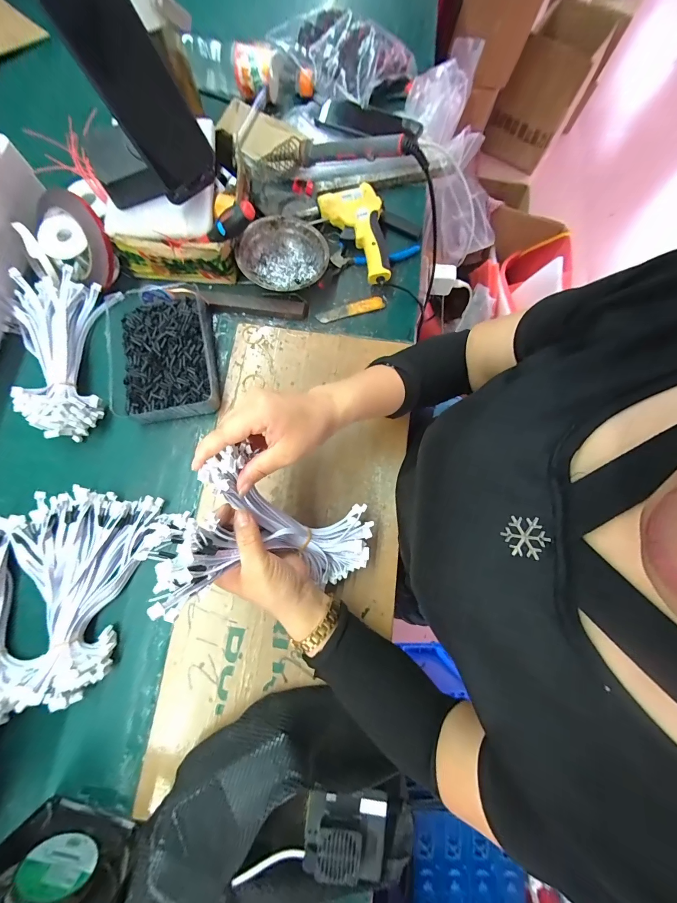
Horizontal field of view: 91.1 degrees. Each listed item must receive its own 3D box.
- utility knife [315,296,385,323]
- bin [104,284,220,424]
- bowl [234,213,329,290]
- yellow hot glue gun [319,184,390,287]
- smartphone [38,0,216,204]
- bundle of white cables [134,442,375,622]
[{"bbox_3d":[0.019,-0.212,0.494,0.102,0.008,0.022,-15,77,-5],"label":"utility knife"},{"bbox_3d":[-0.240,-0.136,0.457,0.146,0.041,0.193,-4,76,-2],"label":"bin"},{"bbox_3d":[-0.080,-0.281,0.486,0.125,0.040,0.119,0,76,-1],"label":"bowl"},{"bbox_3d":[0.030,-0.318,0.498,0.088,0.039,0.149,-13,77,-4],"label":"yellow hot glue gun"},{"bbox_3d":[-0.204,-0.374,0.351,0.074,0.168,0.010,-38,49,-4],"label":"smartphone"},{"bbox_3d":[-0.056,0.075,0.325,0.223,0.046,0.144,22,72,-41],"label":"bundle of white cables"}]

